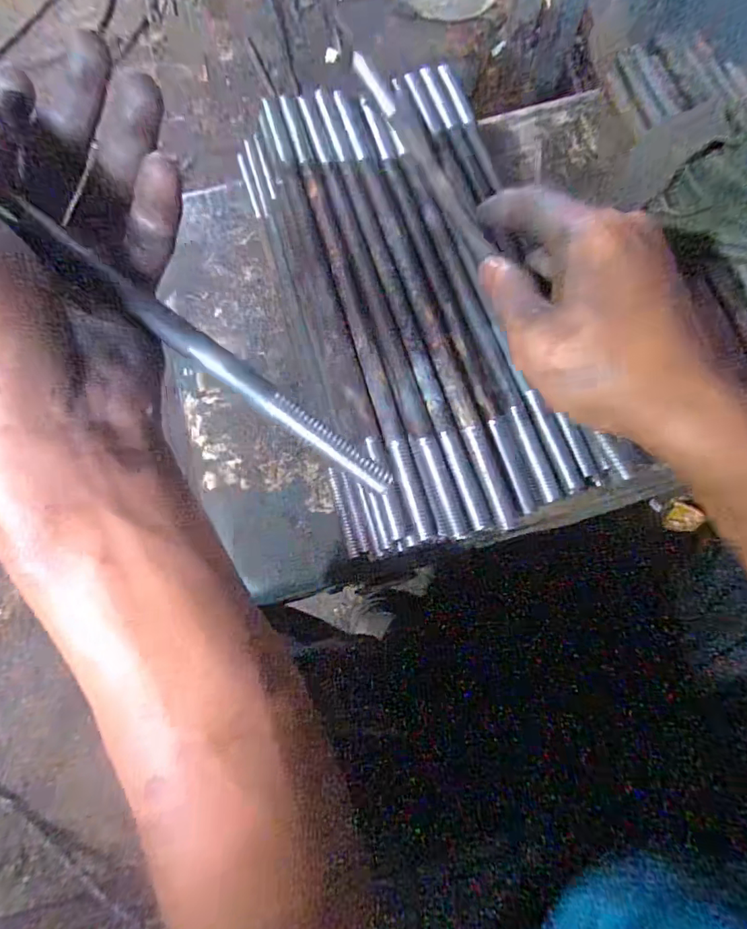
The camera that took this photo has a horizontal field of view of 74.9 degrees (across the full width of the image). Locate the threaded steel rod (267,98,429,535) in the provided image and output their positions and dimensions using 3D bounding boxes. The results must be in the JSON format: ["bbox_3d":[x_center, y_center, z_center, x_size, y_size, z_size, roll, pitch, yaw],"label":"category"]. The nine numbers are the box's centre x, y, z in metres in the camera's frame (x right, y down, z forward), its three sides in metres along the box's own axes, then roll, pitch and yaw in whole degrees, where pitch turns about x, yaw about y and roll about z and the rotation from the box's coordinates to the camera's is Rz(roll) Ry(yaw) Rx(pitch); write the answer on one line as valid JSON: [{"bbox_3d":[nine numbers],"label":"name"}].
[{"bbox_3d":[-0.020,-0.099,0.292,0.013,0.011,0.298,-18,79,-2],"label":"threaded steel rod"}]

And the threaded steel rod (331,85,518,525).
[{"bbox_3d":[0.026,-0.107,0.299,0.017,0.021,0.301,-18,79,-2],"label":"threaded steel rod"}]

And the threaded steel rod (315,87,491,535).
[{"bbox_3d":[0.012,-0.106,0.293,0.013,0.010,0.303,-17,79,-2],"label":"threaded steel rod"}]

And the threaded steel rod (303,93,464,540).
[{"bbox_3d":[0.001,-0.102,0.291,0.014,0.008,0.298,-17,79,-2],"label":"threaded steel rod"}]

